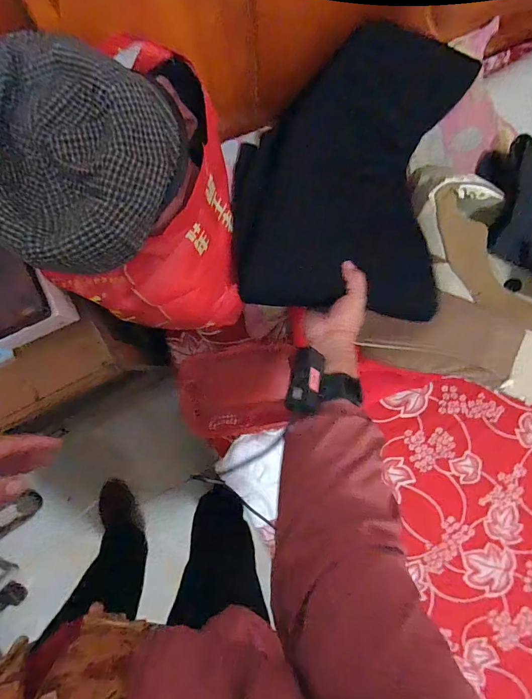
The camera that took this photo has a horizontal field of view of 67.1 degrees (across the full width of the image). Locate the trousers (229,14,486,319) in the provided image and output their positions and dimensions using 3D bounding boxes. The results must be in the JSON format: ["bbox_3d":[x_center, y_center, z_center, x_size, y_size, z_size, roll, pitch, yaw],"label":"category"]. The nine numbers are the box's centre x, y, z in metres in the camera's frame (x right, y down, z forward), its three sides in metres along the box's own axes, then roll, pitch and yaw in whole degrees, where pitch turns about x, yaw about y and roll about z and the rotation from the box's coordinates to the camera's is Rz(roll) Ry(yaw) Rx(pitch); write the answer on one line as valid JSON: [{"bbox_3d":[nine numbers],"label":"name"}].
[{"bbox_3d":[0.113,-0.259,0.604,0.305,0.068,0.399,8,90,-3],"label":"trousers"}]

